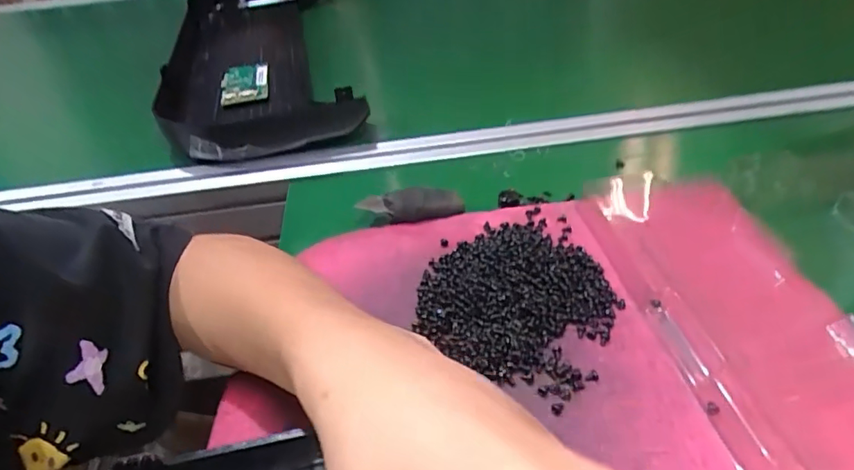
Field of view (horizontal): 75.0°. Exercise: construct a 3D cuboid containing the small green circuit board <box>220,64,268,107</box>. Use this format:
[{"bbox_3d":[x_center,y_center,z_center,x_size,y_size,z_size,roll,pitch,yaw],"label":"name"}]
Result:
[{"bbox_3d":[-0.203,-0.170,0.618,0.051,0.010,0.099,-12,40,-8],"label":"small green circuit board"}]

